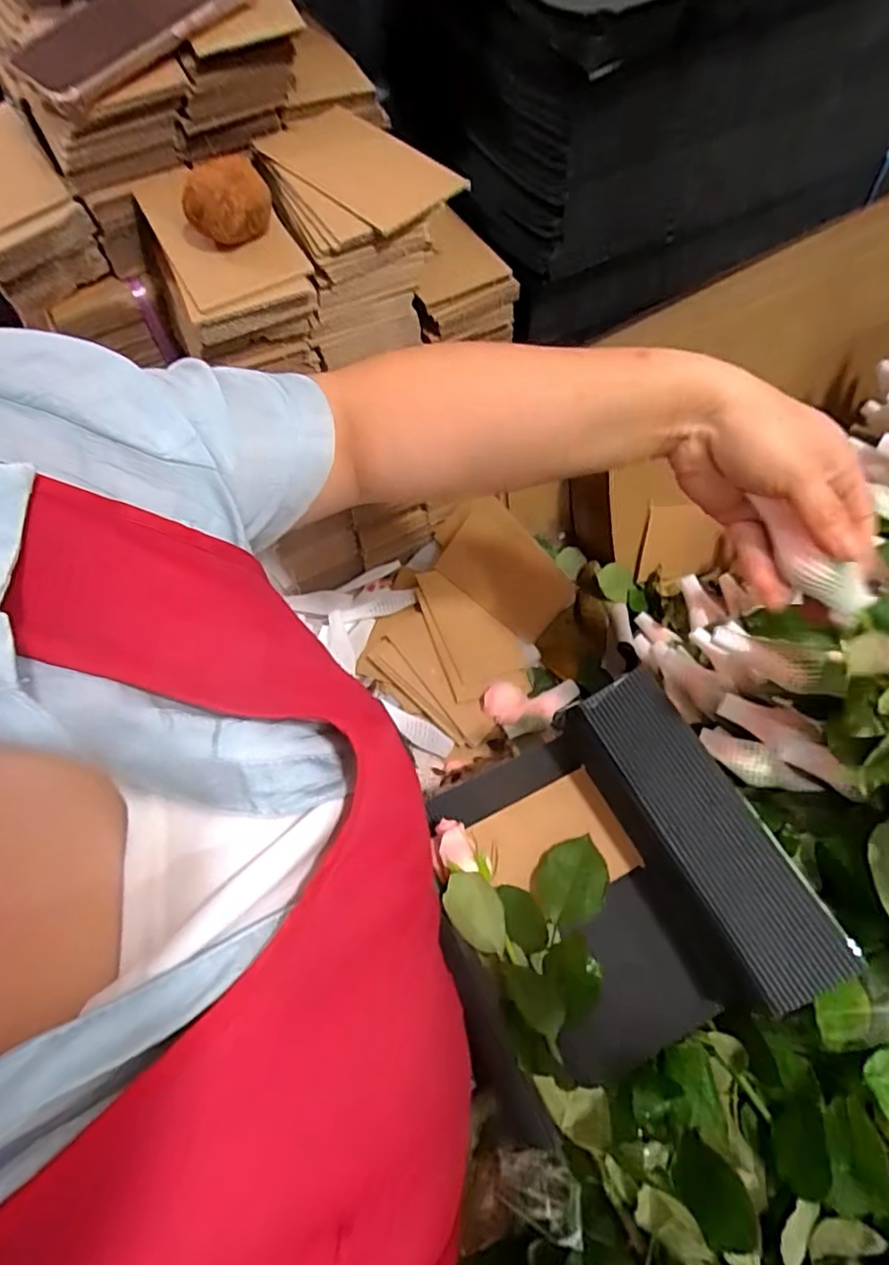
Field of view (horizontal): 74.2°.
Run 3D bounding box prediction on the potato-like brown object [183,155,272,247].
[{"bbox_3d":[-0.139,-0.279,0.385,0.035,0.041,0.048,40,73,16],"label":"potato-like brown object"}]

